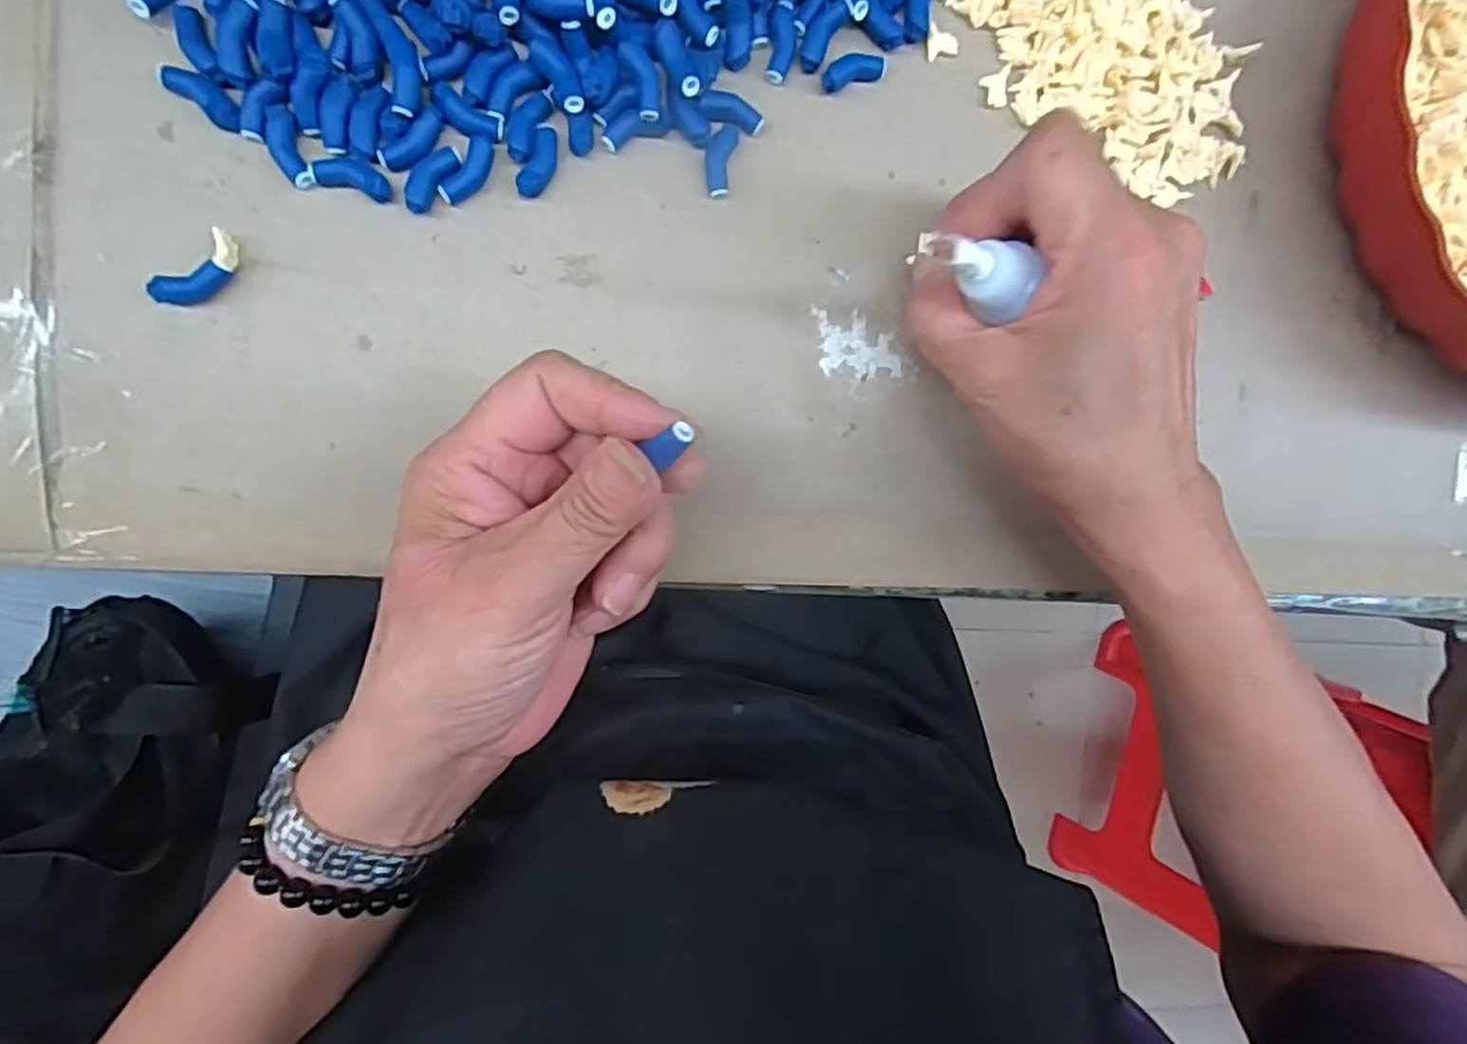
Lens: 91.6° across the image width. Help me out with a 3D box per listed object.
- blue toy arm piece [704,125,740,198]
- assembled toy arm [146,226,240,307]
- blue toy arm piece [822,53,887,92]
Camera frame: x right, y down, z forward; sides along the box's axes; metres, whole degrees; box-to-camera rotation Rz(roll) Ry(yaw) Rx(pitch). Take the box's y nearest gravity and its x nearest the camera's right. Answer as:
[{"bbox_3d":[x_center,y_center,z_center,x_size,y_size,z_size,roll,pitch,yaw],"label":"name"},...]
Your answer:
[{"bbox_3d":[-0.005,-0.127,0.251,0.010,0.005,0.024,10,91,-10],"label":"blue toy arm piece"},{"bbox_3d":[-0.167,-0.077,0.224,0.029,0.009,0.012,-40,98,-5],"label":"assembled toy arm"},{"bbox_3d":[0.043,-0.161,0.255,0.025,0.007,0.009,-21,96,-8],"label":"blue toy arm piece"}]

